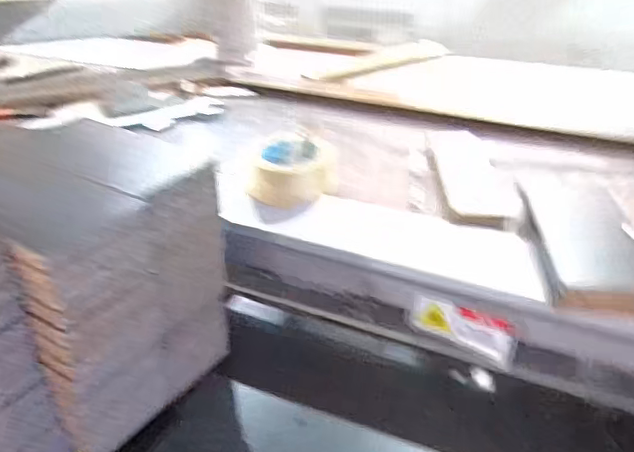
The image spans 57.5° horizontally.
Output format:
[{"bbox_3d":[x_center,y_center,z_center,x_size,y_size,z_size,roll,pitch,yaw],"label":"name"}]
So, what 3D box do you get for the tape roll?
[{"bbox_3d":[-0.027,-0.070,0.708,0.107,0.042,0.105,-1,31,0],"label":"tape roll"}]

